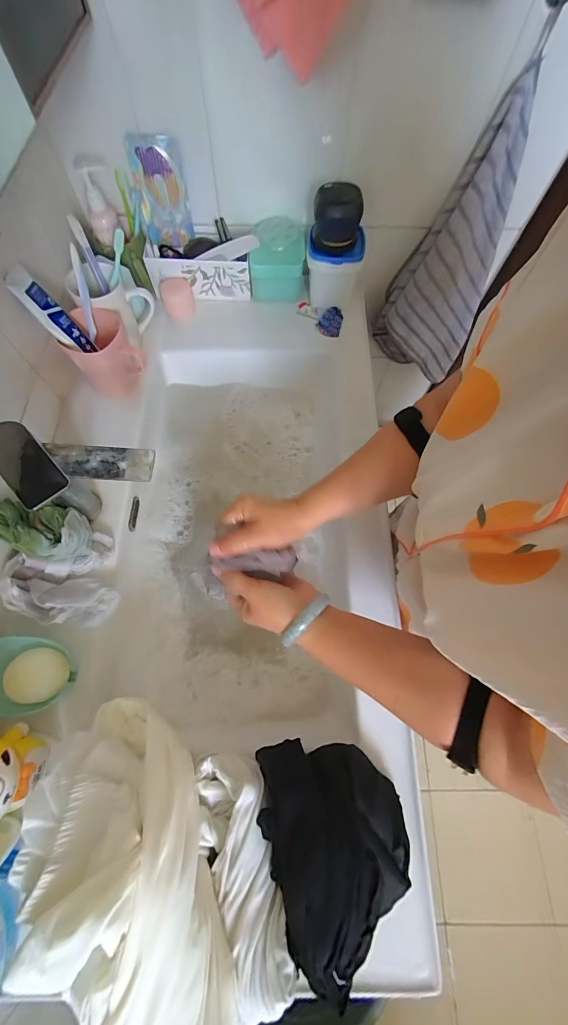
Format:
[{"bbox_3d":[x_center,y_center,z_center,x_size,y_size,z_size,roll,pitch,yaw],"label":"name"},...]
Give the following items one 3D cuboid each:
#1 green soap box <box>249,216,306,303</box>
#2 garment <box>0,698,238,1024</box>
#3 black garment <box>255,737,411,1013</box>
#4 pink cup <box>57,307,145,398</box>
[{"bbox_3d":[-0.011,-0.452,0.630,0.091,0.103,0.094,4,68,0],"label":"green soap box"},{"bbox_3d":[-0.137,0.311,0.278,0.129,0.081,0.265,-19,70,-9],"label":"garment"},{"bbox_3d":[0.054,0.313,0.332,0.132,0.062,0.164,-14,69,-7],"label":"black garment"},{"bbox_3d":[-0.275,-0.244,0.537,0.089,0.100,0.092,0,68,-1],"label":"pink cup"}]

